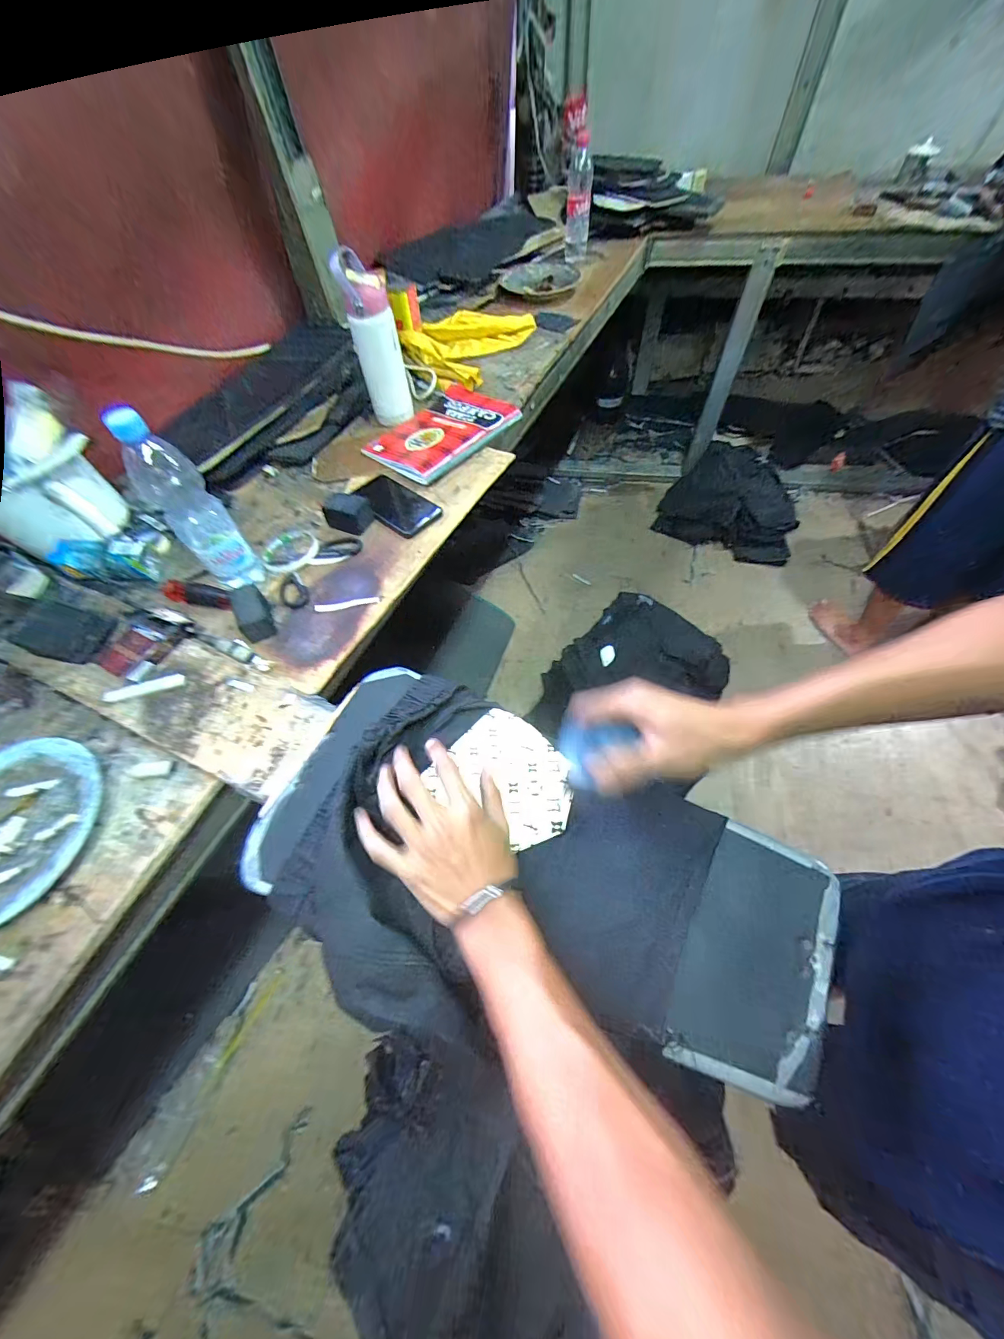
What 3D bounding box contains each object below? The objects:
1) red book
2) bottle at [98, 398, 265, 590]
[{"bbox_3d":[-0.107,-0.446,0.797,0.190,0.017,0.255,37,68,21],"label":"red book"},{"bbox_3d":[-0.390,-0.198,0.554,0.067,0.236,0.066,-39,66,-18],"label":"bottle"}]

